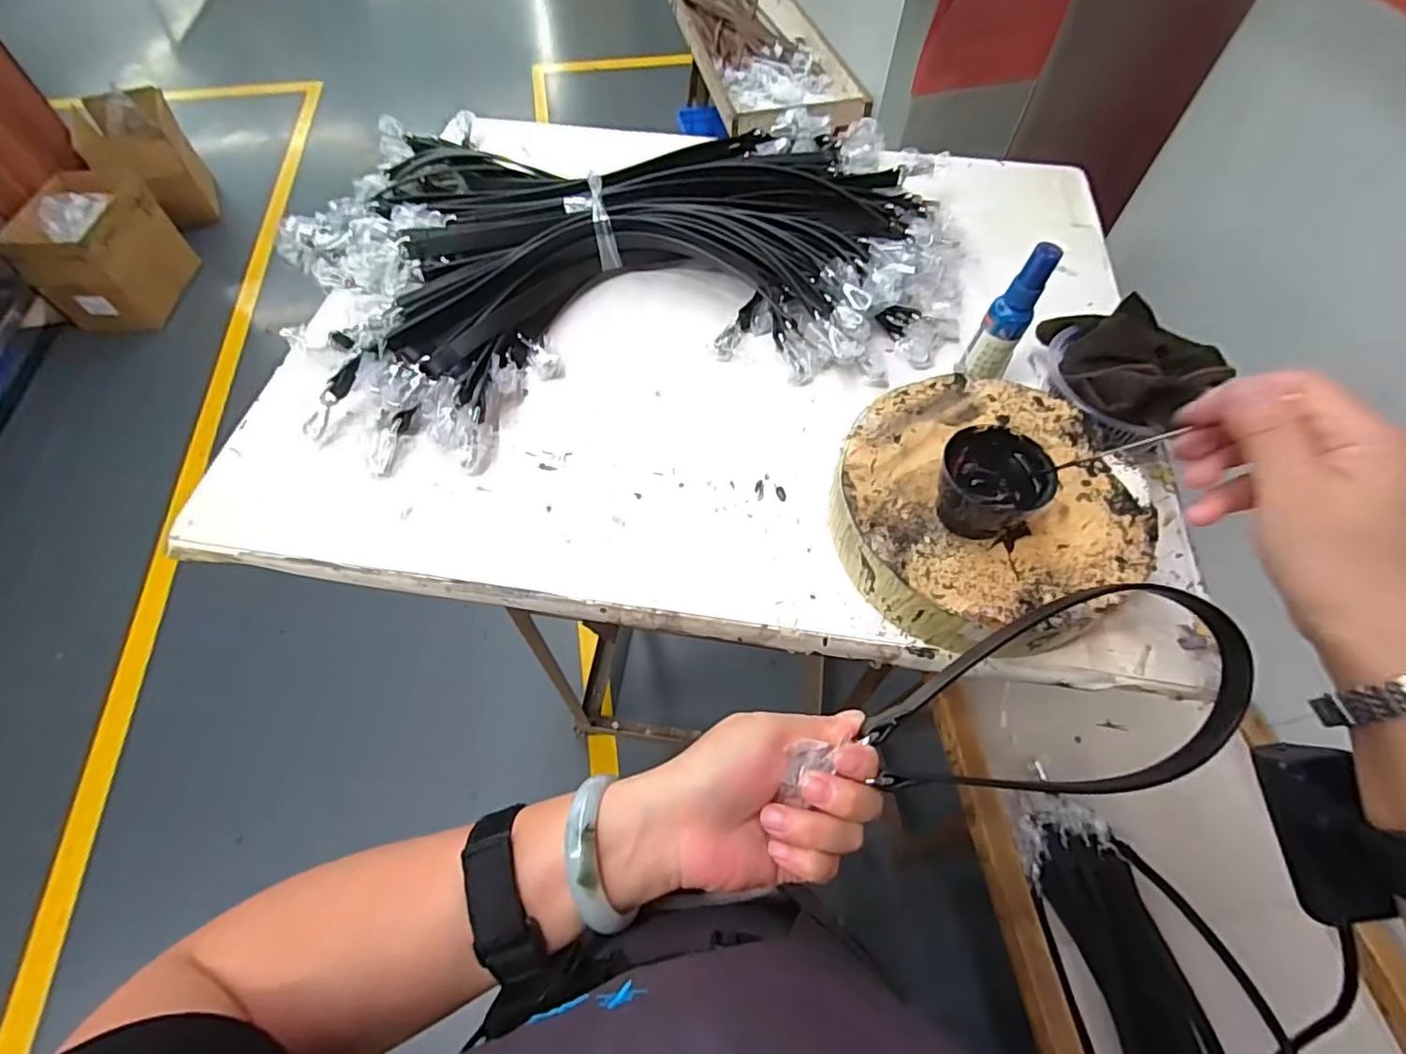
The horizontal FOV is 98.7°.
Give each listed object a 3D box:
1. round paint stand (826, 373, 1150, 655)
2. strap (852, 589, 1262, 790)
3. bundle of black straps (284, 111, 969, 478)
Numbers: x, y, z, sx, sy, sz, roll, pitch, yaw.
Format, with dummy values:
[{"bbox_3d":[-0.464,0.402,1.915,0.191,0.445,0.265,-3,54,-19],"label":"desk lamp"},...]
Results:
[{"bbox_3d":[0.192,-0.023,0.404,0.192,0.096,0.189,0,59,-1],"label":"round paint stand"},{"bbox_3d":[0.181,0.086,0.306,0.198,0.017,0.099,-8,79,-4],"label":"strap"},{"bbox_3d":[-0.078,-0.288,0.585,0.619,0.067,0.448,-15,60,-10],"label":"bundle of black straps"}]

